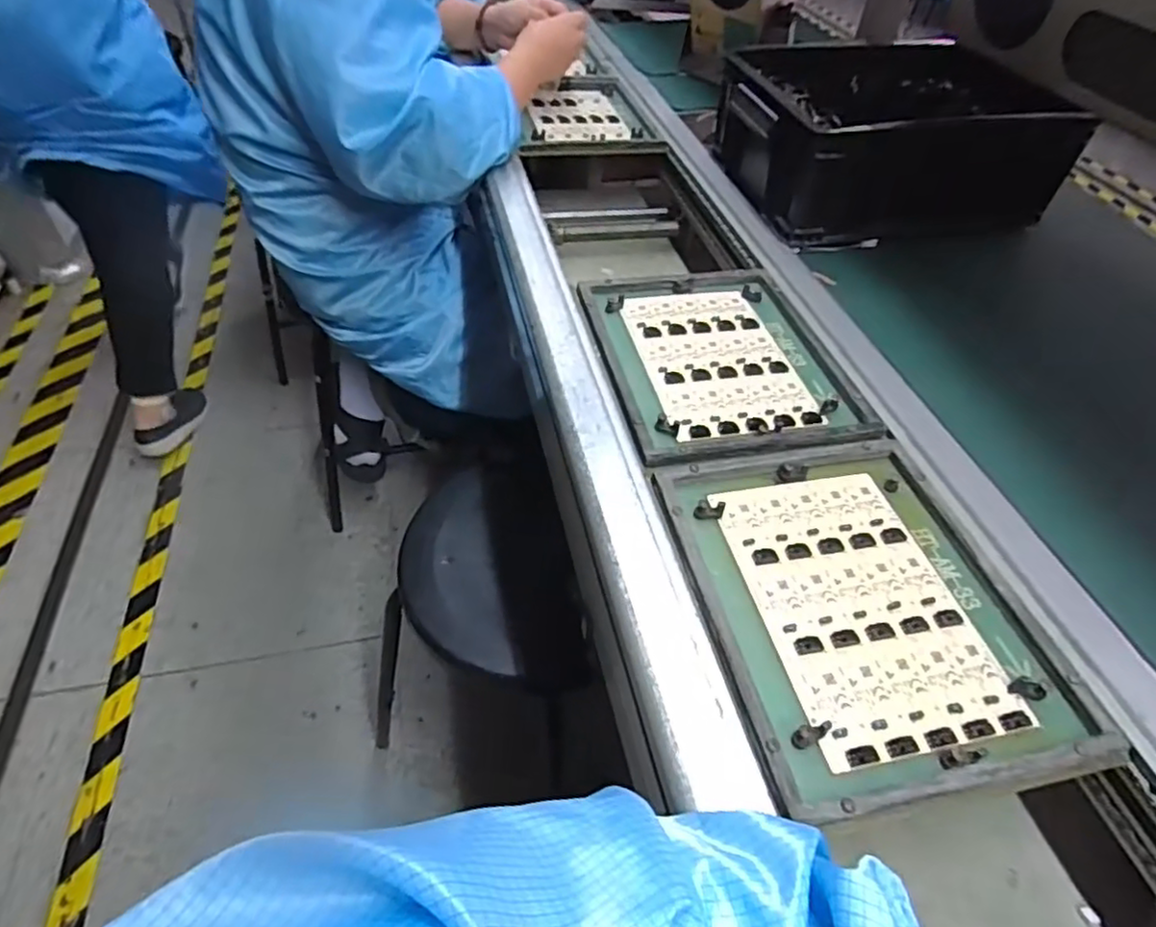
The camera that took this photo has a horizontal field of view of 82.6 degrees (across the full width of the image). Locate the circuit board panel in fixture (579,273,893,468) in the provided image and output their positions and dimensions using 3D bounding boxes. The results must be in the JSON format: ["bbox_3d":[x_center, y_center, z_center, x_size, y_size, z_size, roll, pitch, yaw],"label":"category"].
[{"bbox_3d":[0.124,-0.094,0.575,0.200,0.014,0.238,-6,48,-11],"label":"circuit board panel in fixture"}]

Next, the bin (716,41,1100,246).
[{"bbox_3d":[0.345,-0.386,0.780,0.329,0.141,0.282,-5,48,-10],"label":"bin"}]

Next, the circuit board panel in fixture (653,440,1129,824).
[{"bbox_3d":[0.181,0.085,0.423,0.202,0.015,0.241,-6,48,-11],"label":"circuit board panel in fixture"}]

